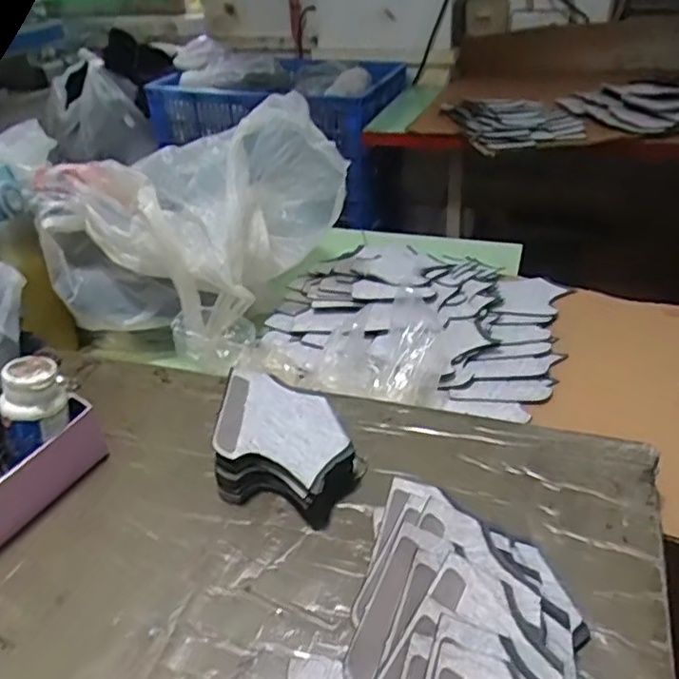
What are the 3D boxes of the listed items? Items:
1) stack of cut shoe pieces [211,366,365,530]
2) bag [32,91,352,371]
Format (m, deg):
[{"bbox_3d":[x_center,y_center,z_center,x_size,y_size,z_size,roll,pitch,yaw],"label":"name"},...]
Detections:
[{"bbox_3d":[-0.047,0.085,0.534,0.129,0.057,0.112,9,38,21],"label":"stack of cut shoe pieces"},{"bbox_3d":[-0.164,-0.176,0.783,0.307,0.203,0.376,11,39,24],"label":"bag"}]

